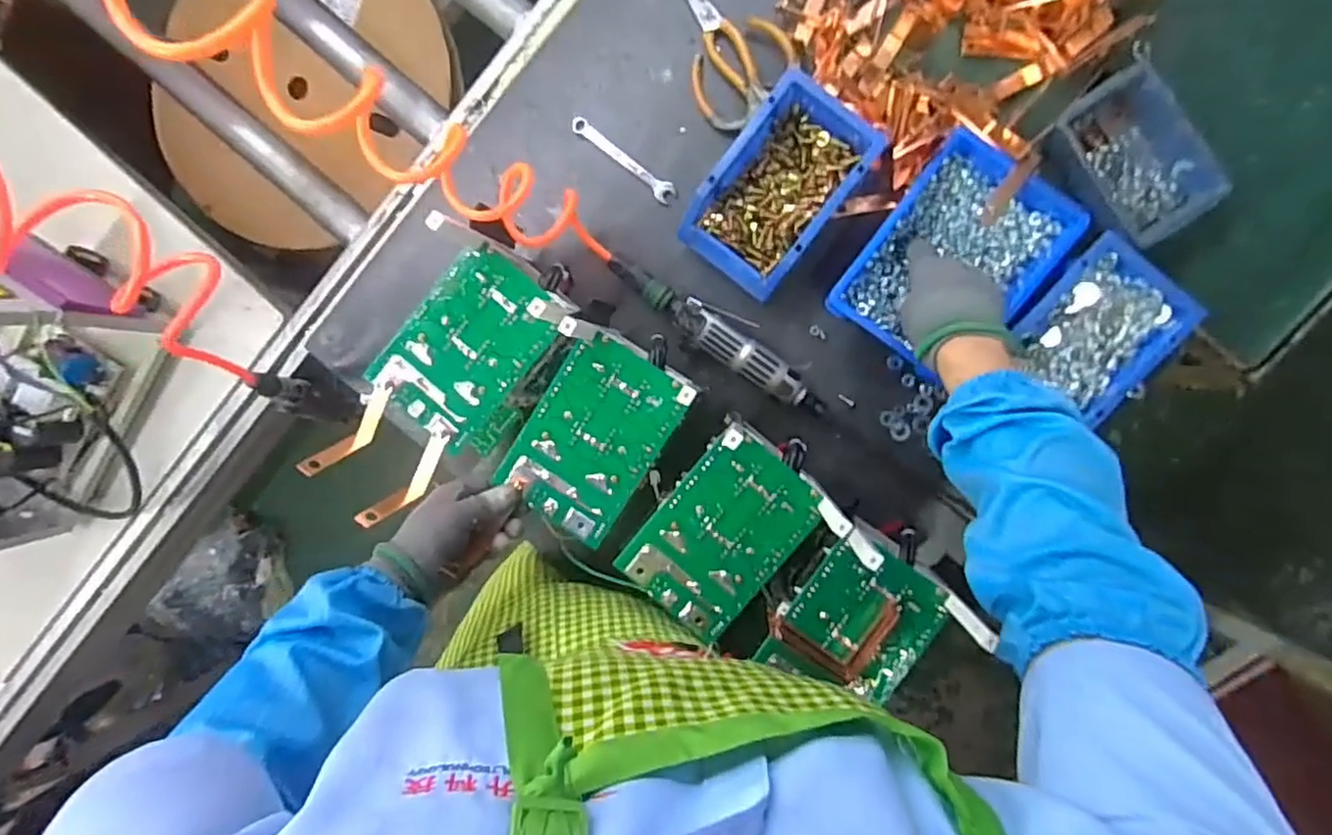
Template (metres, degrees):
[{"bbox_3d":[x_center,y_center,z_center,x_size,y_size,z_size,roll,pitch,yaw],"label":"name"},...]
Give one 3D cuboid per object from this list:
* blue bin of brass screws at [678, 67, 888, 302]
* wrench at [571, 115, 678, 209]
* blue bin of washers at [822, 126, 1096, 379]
[{"bbox_3d":[0.108,-0.221,0.631,0.115,0.075,0.186,39,96,1],"label":"blue bin of brass screws"},{"bbox_3d":[-0.044,-0.267,0.674,0.127,0.012,0.021,38,96,1],"label":"wrench"},{"bbox_3d":[0.272,-0.149,0.613,0.146,0.057,0.201,36,96,1],"label":"blue bin of washers"}]

